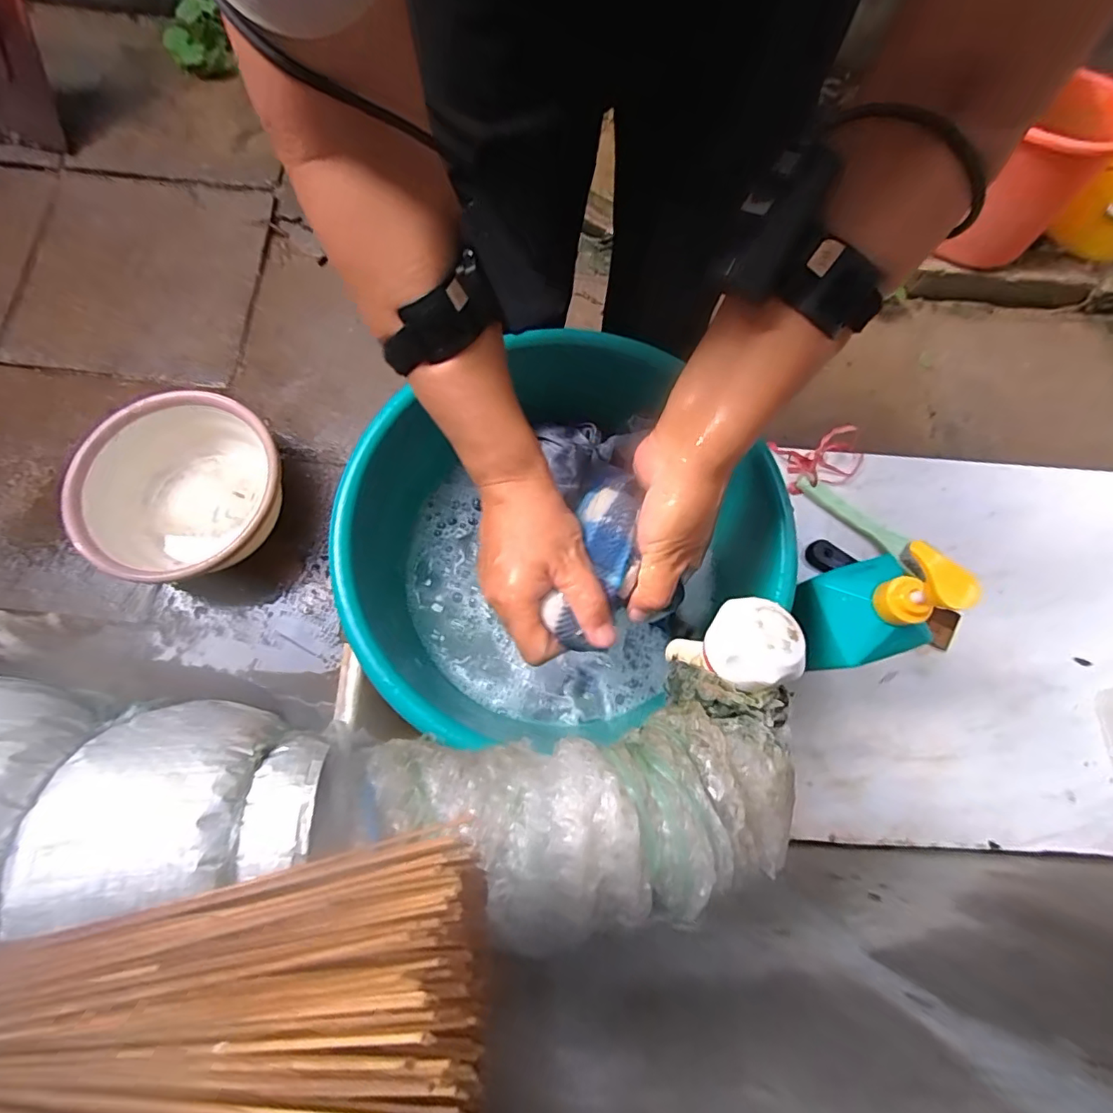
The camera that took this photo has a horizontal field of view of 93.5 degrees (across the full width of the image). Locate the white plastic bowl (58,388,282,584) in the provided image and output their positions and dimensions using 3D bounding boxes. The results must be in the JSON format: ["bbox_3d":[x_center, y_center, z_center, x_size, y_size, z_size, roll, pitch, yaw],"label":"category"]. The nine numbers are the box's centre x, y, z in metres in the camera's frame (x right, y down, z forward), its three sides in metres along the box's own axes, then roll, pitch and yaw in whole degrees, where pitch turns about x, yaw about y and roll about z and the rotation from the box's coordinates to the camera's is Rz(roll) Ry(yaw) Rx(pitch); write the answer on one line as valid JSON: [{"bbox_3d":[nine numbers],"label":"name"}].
[{"bbox_3d":[-0.665,-0.120,0.968,0.331,0.146,0.341,-2,72,-3],"label":"white plastic bowl"}]

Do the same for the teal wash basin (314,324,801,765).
[{"bbox_3d":[0.000,-0.008,0.452,0.330,0.122,0.305,1,72,-2],"label":"teal wash basin"}]

